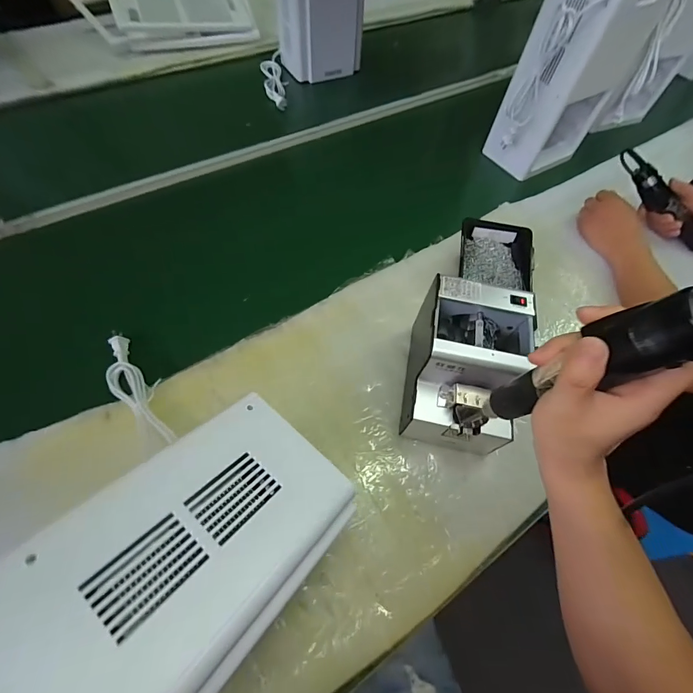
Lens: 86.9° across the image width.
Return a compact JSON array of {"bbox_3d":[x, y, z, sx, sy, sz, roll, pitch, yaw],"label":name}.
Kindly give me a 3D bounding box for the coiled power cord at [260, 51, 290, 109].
[{"bbox_3d":[-0.186,-0.697,0.960,0.060,0.026,0.234,-8,62,-9],"label":"coiled power cord"}]

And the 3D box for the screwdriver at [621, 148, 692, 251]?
[{"bbox_3d":[0.627,-0.290,0.723,0.044,0.048,0.245,-40,89,-21],"label":"screwdriver"}]

